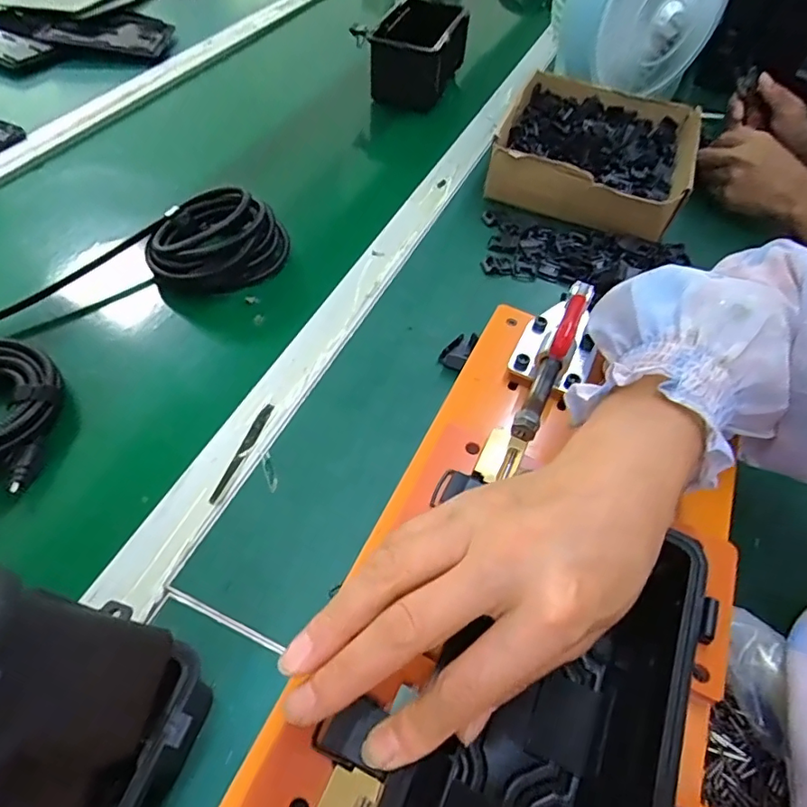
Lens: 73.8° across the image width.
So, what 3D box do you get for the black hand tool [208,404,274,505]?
[{"bbox_3d":[-0.119,0.035,0.403,0.009,0.004,0.090,16,54,7],"label":"black hand tool"}]

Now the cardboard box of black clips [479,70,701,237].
[{"bbox_3d":[0.229,-0.295,0.643,0.214,0.071,0.219,19,54,9],"label":"cardboard box of black clips"}]

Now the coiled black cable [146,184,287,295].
[{"bbox_3d":[-0.176,-0.156,0.513,0.123,0.063,0.091,3,53,-2],"label":"coiled black cable"}]

